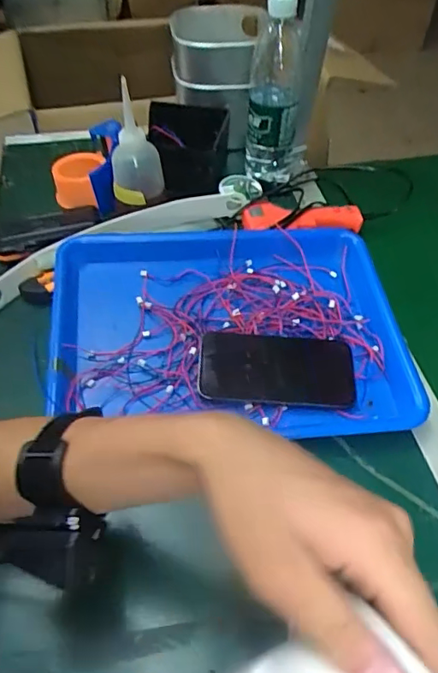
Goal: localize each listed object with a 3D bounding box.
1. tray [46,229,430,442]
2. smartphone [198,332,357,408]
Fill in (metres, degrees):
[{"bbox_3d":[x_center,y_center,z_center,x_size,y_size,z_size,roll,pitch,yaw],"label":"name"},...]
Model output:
[{"bbox_3d":[0.012,-0.014,0.512,0.334,0.038,0.235,-3,49,-4],"label":"tray"},{"bbox_3d":[0.054,0.029,0.502,0.143,0.009,0.076,-1,62,4],"label":"smartphone"}]

